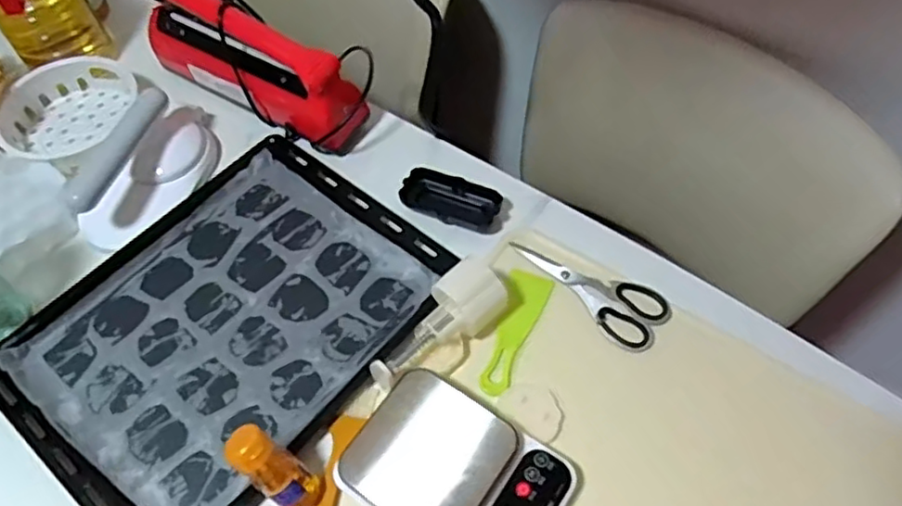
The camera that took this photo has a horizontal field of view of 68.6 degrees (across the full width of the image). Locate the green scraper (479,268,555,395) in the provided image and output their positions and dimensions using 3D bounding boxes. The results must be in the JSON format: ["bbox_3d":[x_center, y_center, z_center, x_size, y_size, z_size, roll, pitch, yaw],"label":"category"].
[{"bbox_3d":[0.060,0.077,0.663,0.041,0.007,0.138,20,60,15],"label":"green scraper"}]

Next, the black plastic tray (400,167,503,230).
[{"bbox_3d":[0.000,-0.060,0.742,0.106,0.025,0.048,18,60,13],"label":"black plastic tray"}]

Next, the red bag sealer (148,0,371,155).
[{"bbox_3d":[-0.244,-0.235,0.774,0.298,0.145,0.063,26,62,18],"label":"red bag sealer"}]

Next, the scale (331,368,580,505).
[{"bbox_3d":[0.005,0.190,0.573,0.181,0.030,0.131,31,63,20],"label":"scale"}]

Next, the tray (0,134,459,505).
[{"bbox_3d":[-0.228,0.062,0.675,0.320,0.029,0.394,34,65,21],"label":"tray"}]

